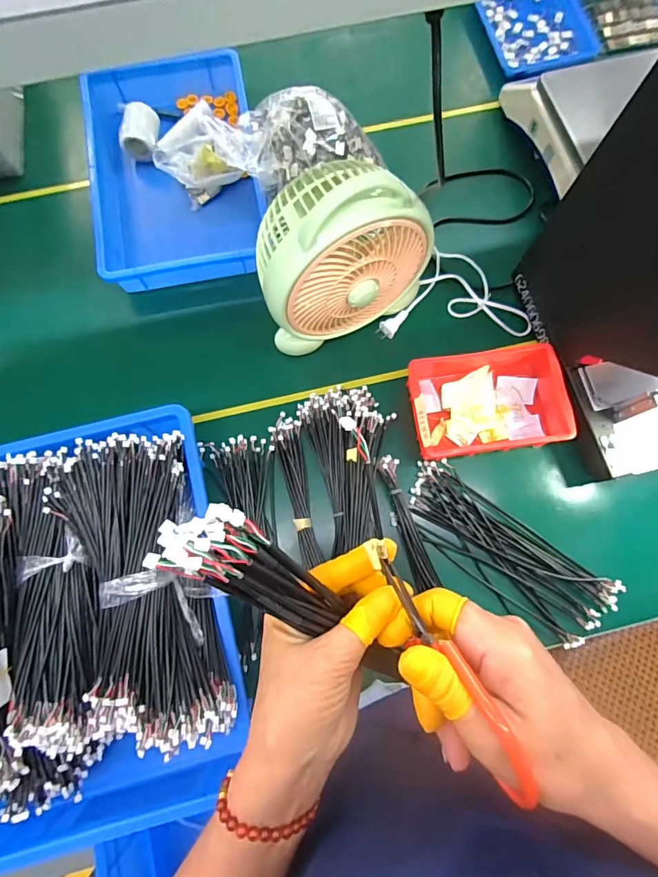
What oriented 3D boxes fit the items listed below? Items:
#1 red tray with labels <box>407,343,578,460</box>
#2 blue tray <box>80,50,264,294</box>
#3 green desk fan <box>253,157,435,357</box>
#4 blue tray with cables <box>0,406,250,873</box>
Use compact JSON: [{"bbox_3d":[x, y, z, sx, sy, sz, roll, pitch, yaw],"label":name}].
[{"bbox_3d":[0.209,-0.054,0.599,0.199,0.056,0.140,-6,77,-1],"label":"red tray with labels"},{"bbox_3d":[-0.234,-0.409,0.682,0.236,0.074,0.365,-9,77,-2],"label":"blue tray"},{"bbox_3d":[0.009,-0.218,0.546,0.200,0.239,0.117,-32,79,-7],"label":"green desk fan"},{"bbox_3d":[-0.255,0.205,0.499,0.282,0.136,0.443,-15,78,-3],"label":"blue tray with cables"}]

